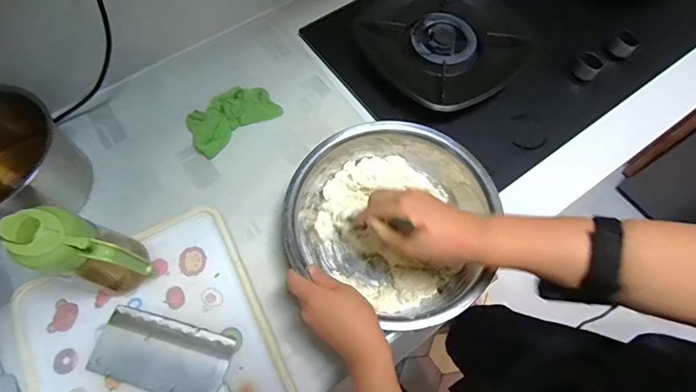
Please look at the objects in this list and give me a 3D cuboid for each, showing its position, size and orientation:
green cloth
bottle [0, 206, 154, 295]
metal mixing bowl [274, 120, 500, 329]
[{"bbox_3d":[-0.181,-0.128,0.647,0.143,0.039,0.085,-26,67,-12],"label":"green cloth"},{"bbox_3d":[-0.280,0.070,0.462,0.073,0.194,0.072,0,65,0],"label":"bottle"},{"bbox_3d":[0.052,0.026,0.551,0.238,0.106,0.225,0,65,0],"label":"metal mixing bowl"}]

